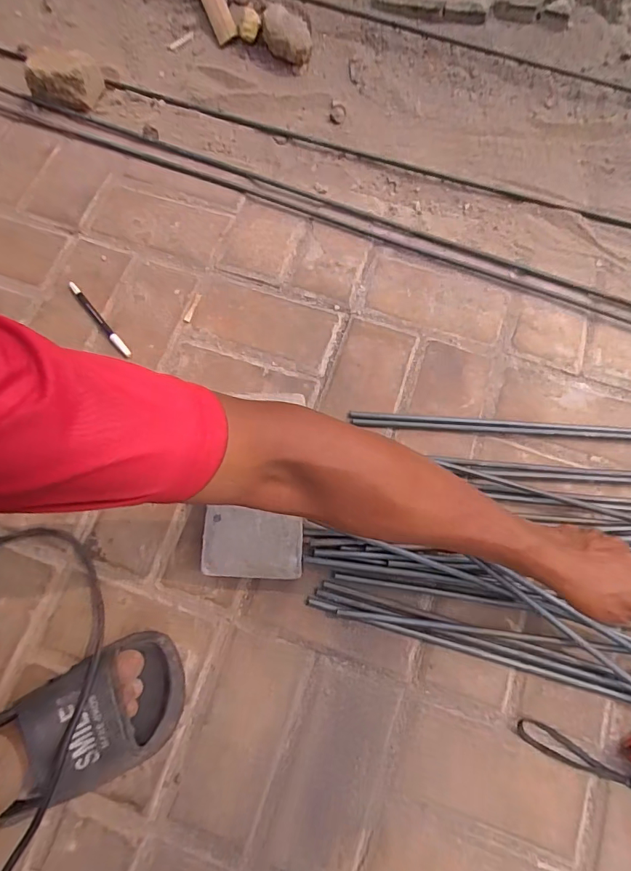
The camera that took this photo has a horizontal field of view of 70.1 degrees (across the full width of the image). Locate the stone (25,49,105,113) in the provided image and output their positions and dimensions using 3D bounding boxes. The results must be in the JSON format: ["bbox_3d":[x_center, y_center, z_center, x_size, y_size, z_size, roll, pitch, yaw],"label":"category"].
[{"bbox_3d":[-0.401,-0.569,0.717,0.115,0.068,0.078,-27,75,-7],"label":"stone"}]

